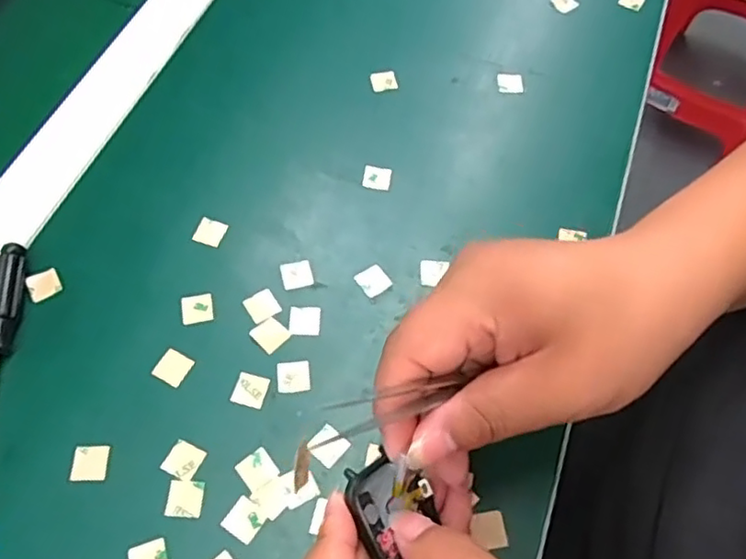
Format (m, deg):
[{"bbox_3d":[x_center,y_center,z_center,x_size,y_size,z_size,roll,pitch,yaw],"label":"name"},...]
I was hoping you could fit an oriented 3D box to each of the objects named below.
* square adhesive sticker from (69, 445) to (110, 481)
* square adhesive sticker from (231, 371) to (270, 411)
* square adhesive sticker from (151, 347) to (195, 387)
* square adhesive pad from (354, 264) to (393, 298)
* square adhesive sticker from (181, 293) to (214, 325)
[{"bbox_3d":[-0.130,0.083,0.289,0.016,0.004,0.016,0,62,-2],"label":"square adhesive sticker"},{"bbox_3d":[-0.060,0.054,0.309,0.016,0.004,0.016,15,64,6],"label":"square adhesive sticker"},{"bbox_3d":[-0.099,0.044,0.313,0.016,0.004,0.016,27,64,10],"label":"square adhesive sticker"},{"bbox_3d":[0.000,0.000,0.338,0.015,0.004,0.016,-33,68,-18],"label":"square adhesive pad"},{"bbox_3d":[-0.091,0.015,0.329,0.016,0.004,0.016,-10,62,-6],"label":"square adhesive sticker"}]

